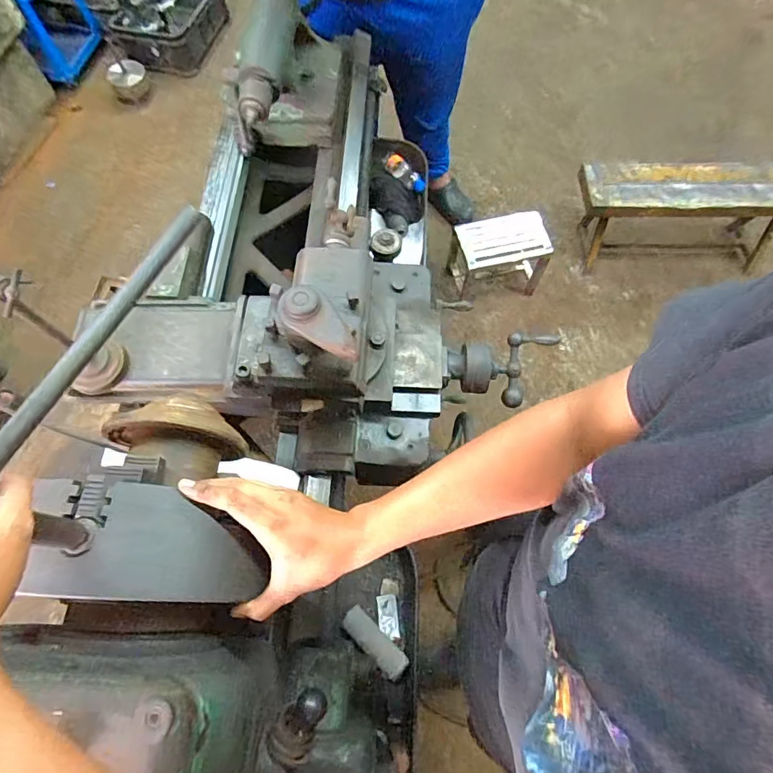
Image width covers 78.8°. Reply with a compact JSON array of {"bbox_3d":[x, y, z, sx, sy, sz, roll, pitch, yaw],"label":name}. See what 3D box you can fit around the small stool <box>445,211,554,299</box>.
[{"bbox_3d":[0.420,-0.472,1.738,0.358,0.265,0.179,-10,68,-4],"label":"small stool"}]

